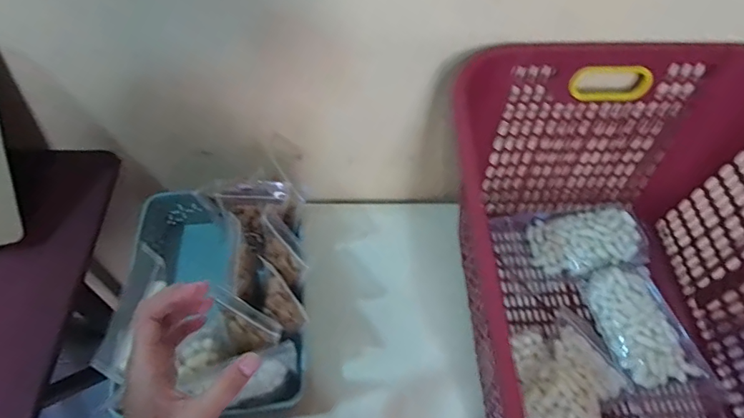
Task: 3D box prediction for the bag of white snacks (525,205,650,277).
[{"bbox_3d":[0.337,0.049,0.765,0.164,0.047,0.106,-4,57,-5],"label":"bag of white snacks"}]

